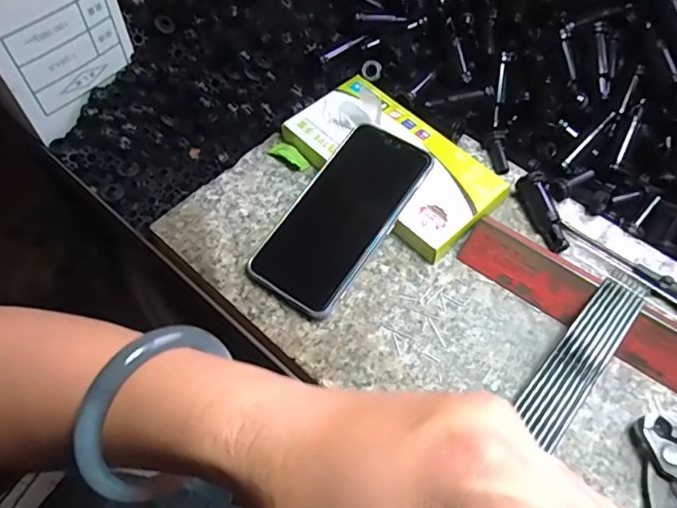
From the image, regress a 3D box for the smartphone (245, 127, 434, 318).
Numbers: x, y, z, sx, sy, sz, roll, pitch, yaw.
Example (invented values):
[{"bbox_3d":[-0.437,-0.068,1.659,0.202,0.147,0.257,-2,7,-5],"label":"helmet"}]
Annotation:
[{"bbox_3d":[0.003,-0.033,0.398,0.075,0.015,0.158,29,73,23],"label":"smartphone"}]

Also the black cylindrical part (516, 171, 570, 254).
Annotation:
[{"bbox_3d":[0.165,-0.034,0.414,0.020,0.018,0.066,-13,60,-8],"label":"black cylindrical part"}]

